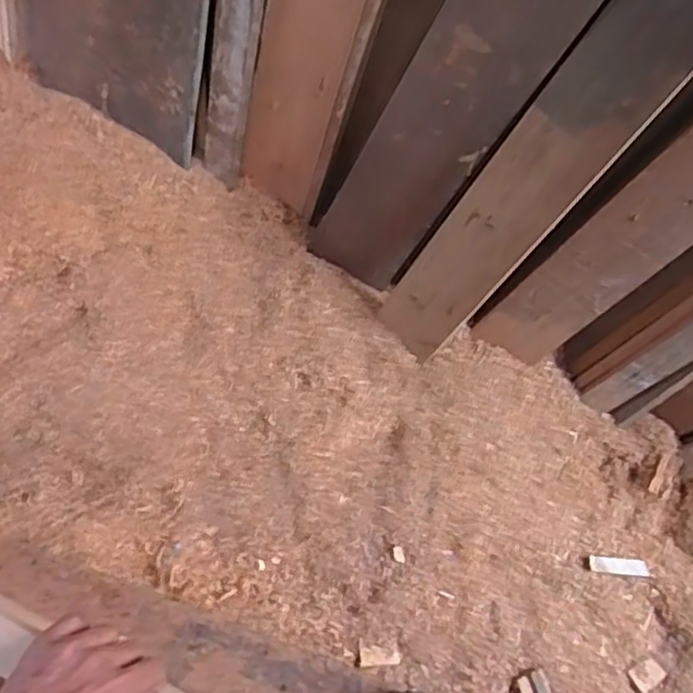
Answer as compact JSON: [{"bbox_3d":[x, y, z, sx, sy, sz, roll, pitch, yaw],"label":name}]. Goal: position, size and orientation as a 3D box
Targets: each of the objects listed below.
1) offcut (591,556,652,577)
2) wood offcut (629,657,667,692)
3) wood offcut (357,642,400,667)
[{"bbox_3d":[0.402,0.323,1.007,0.107,0.016,0.025,11,66,-17],"label":"offcut"},{"bbox_3d":[0.424,0.464,0.967,0.055,0.007,0.034,-14,54,-31],"label":"wood offcut"},{"bbox_3d":[0.041,0.389,0.861,0.052,0.011,0.026,3,67,0],"label":"wood offcut"}]

